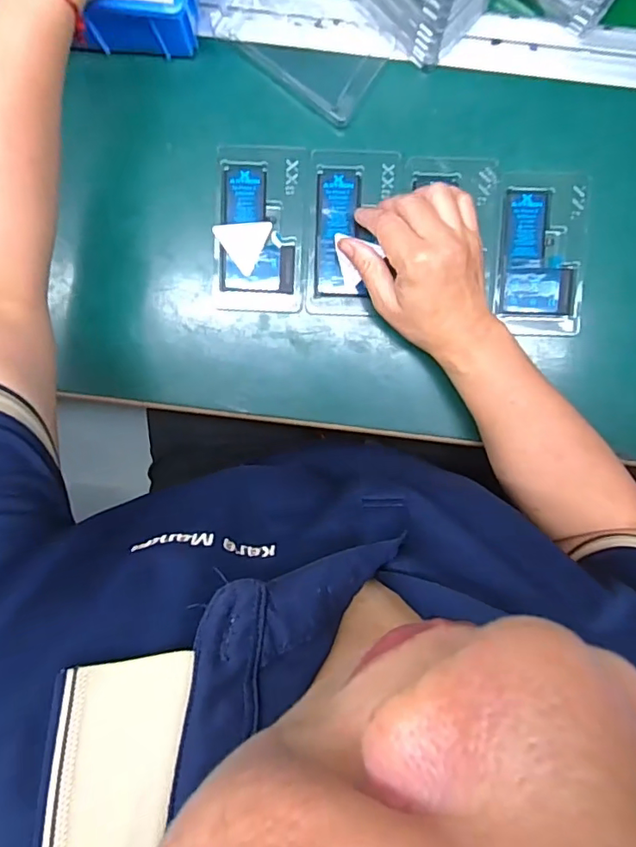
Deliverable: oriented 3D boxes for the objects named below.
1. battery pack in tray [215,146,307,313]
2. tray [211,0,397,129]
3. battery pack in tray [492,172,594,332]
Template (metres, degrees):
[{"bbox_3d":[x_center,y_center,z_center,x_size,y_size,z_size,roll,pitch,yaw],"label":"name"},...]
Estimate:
[{"bbox_3d":[-0.047,-0.158,0.440,0.072,0.006,0.128,2,99,0],"label":"battery pack in tray"},{"bbox_3d":[-0.011,-0.308,0.427,0.131,0.014,0.081,36,97,-5],"label":"tray"},{"bbox_3d":[0.183,-0.138,0.442,0.071,0.007,0.126,0,99,0],"label":"battery pack in tray"}]

